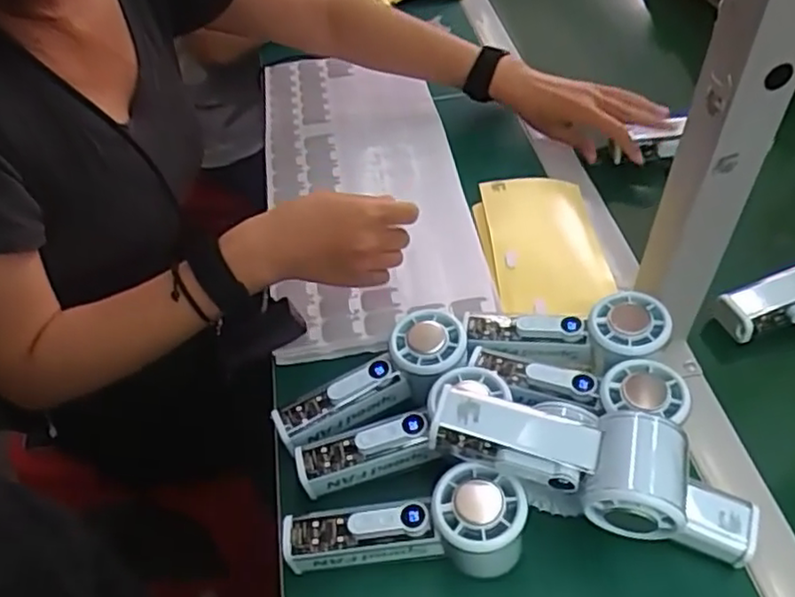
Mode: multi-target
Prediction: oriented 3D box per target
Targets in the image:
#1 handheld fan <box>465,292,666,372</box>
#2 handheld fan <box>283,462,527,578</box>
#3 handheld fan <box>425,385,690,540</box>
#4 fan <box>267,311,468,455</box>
[{"bbox_3d":[0.126,0.031,0.501,0.144,0.039,0.057,-4,45,20],"label":"handheld fan"},{"bbox_3d":[0.007,0.149,0.421,0.149,0.051,0.051,-12,46,11],"label":"handheld fan"},{"bbox_3d":[0.095,0.099,0.406,0.147,0.057,0.055,9,49,12],"label":"handheld fan"},{"bbox_3d":[-0.015,0.065,0.487,0.147,0.033,0.060,-30,51,-4],"label":"fan"}]

